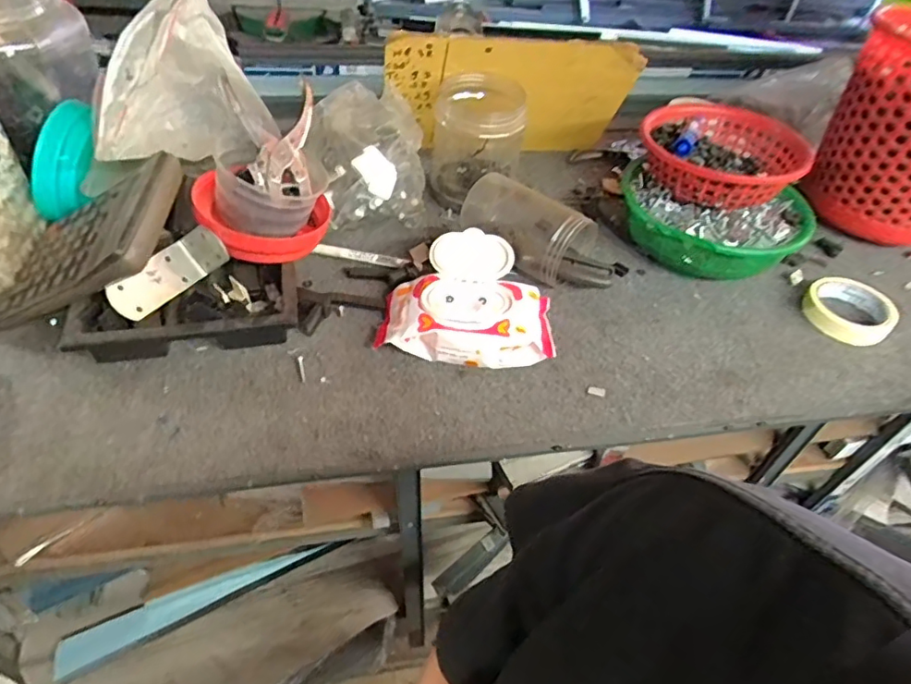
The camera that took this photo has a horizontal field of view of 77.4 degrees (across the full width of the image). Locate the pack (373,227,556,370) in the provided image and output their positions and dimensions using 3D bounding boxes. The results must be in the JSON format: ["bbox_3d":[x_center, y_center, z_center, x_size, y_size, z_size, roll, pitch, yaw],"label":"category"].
[{"bbox_3d":[0.016,-0.047,0.616,0.174,0.068,0.142,7,45,2],"label":"pack"}]

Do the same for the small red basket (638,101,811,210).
[{"bbox_3d":[0.316,-0.227,0.690,0.185,0.060,0.184,33,51,25],"label":"small red basket"}]

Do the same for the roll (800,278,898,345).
[{"bbox_3d":[0.474,-0.040,0.684,0.095,0.031,0.095,3,45,-3],"label":"roll"}]

